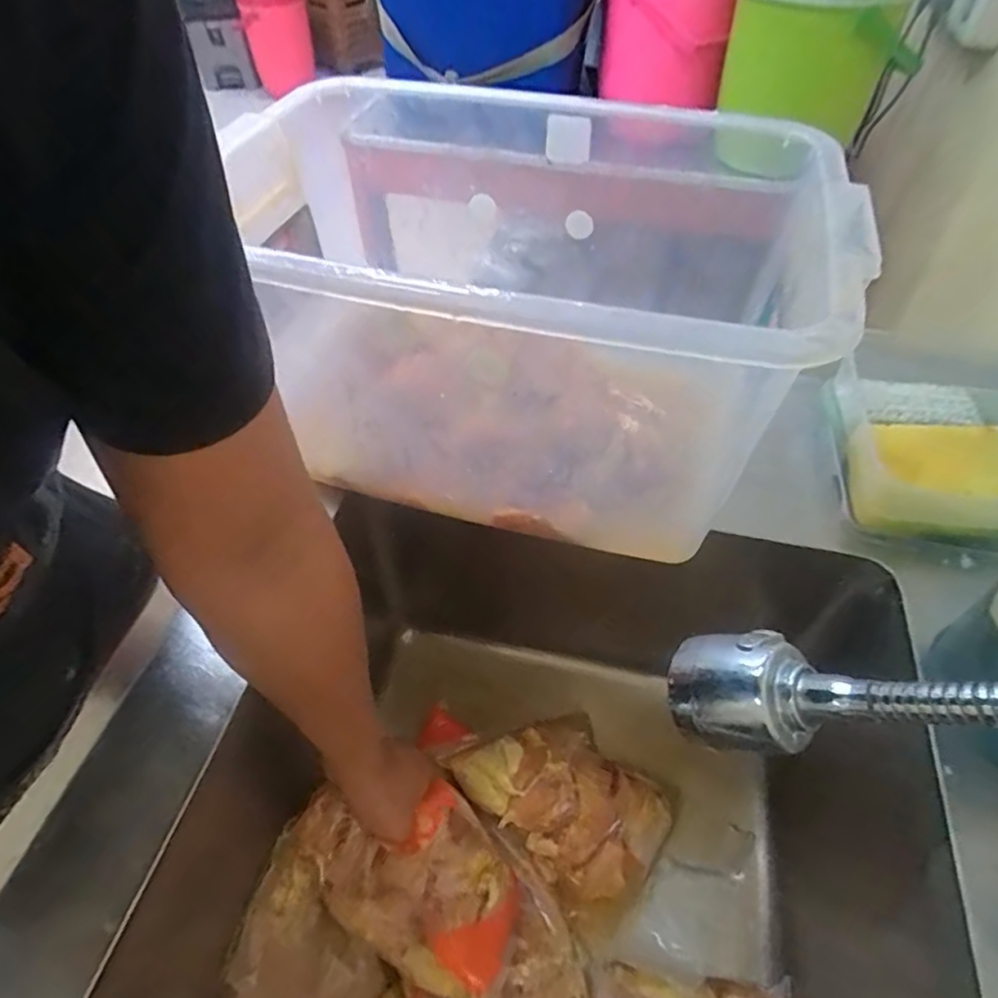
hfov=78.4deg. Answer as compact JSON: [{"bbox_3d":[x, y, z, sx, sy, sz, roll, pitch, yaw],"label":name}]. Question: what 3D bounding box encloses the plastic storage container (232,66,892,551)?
[{"bbox_3d":[0.001,-0.143,0.483,0.412,0.226,0.296,12,52,10],"label":"plastic storage container"}]

